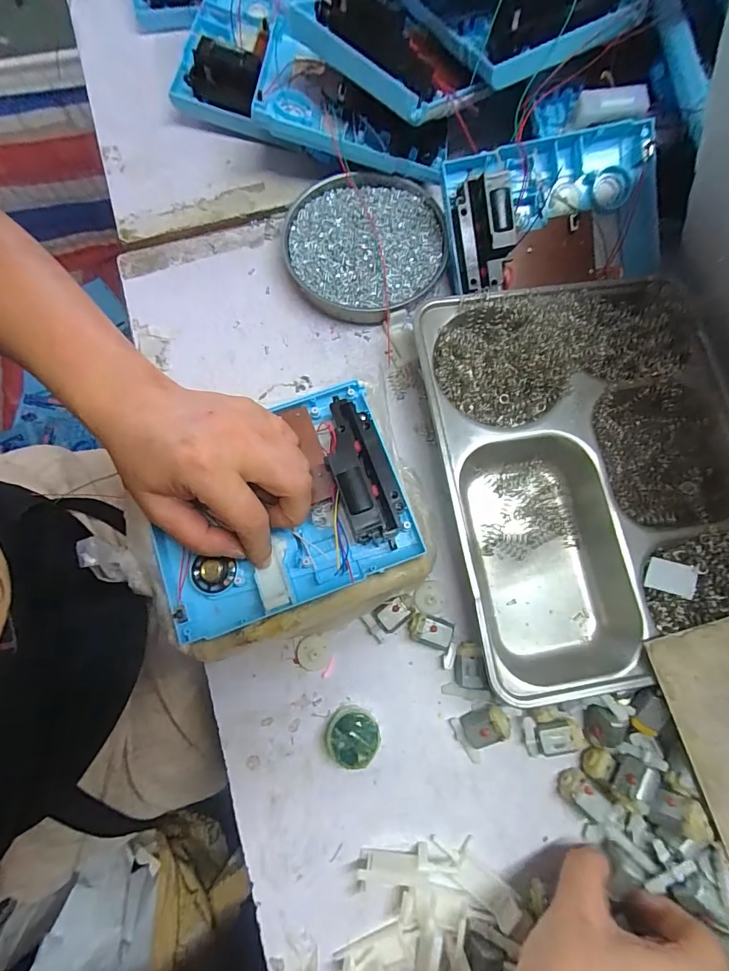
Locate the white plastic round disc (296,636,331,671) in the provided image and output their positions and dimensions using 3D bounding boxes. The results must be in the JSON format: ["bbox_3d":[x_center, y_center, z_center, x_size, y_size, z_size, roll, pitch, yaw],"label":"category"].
[{"bbox_3d":[-0.035,0.116,0.298,0.022,0.007,0.023,0,76,1],"label":"white plastic round disc"}]

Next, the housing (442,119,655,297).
[{"bbox_3d":[0.148,-0.207,0.333,0.174,0.044,0.112,-11,99,-3],"label":"housing"}]

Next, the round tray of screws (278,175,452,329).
[{"bbox_3d":[0.001,-0.200,0.366,0.130,0.021,0.126,0,76,1],"label":"round tray of screws"}]

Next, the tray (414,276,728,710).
[{"bbox_3d":[0.162,-0.014,0.304,0.211,0.036,0.272,-10,76,-1],"label":"tray"}]

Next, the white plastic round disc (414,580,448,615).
[{"bbox_3d":[0.047,0.079,0.304,0.023,0.004,0.022,0,76,1],"label":"white plastic round disc"}]

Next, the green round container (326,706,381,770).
[{"bbox_3d":[-0.007,0.162,0.281,0.033,0.018,0.035,0,76,1],"label":"green round container"}]

